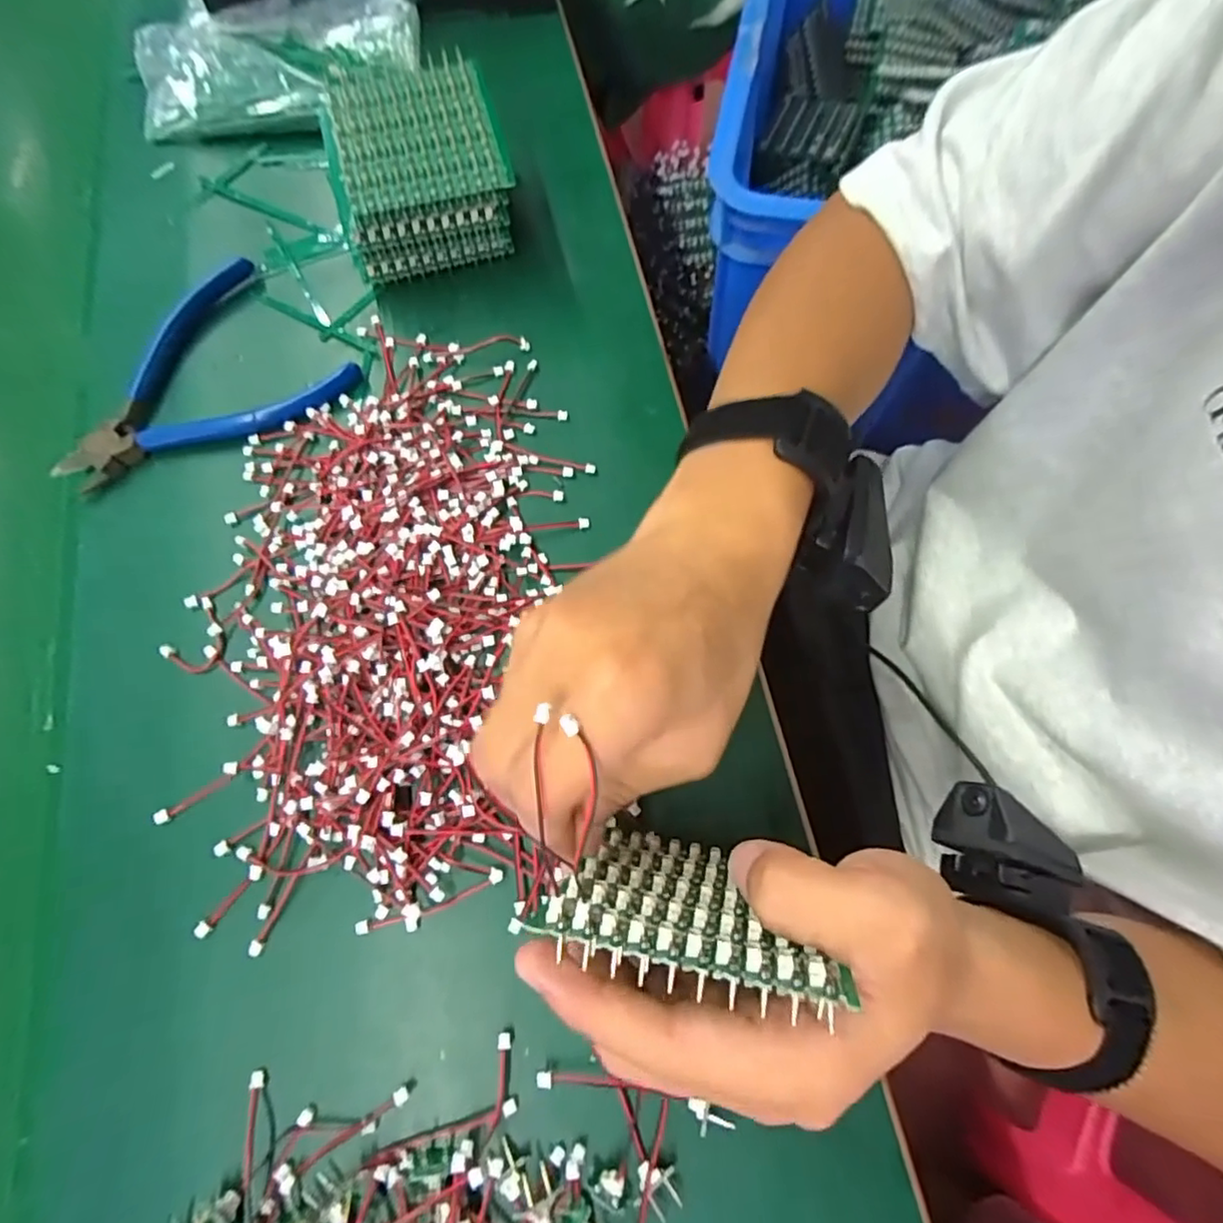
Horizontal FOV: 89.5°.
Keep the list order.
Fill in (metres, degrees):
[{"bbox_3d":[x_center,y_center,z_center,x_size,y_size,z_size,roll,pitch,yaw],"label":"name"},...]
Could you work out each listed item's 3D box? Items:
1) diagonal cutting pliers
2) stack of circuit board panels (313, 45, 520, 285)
[{"bbox_3d":[-0.213,-0.111,0.314,0.107,0.012,0.137,41,77,13],"label":"diagonal cutting pliers"},{"bbox_3d":[-0.101,-0.232,0.328,0.083,0.052,0.089,-15,72,-3],"label":"stack of circuit board panels"}]

